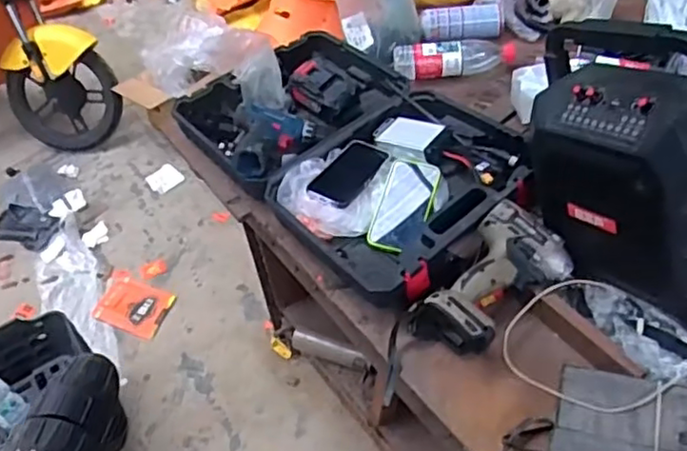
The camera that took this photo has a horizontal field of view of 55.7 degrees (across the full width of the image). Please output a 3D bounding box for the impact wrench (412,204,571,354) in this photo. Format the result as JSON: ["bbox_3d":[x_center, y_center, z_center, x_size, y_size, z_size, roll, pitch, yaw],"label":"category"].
[{"bbox_3d":[0.186,0.068,0.829,0.210,0.074,0.124,-43,59,-14],"label":"impact wrench"}]

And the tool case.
[{"bbox_3d":[0.004,-0.140,1.061,0.348,0.094,0.589,-32,52,-23],"label":"tool case"}]

